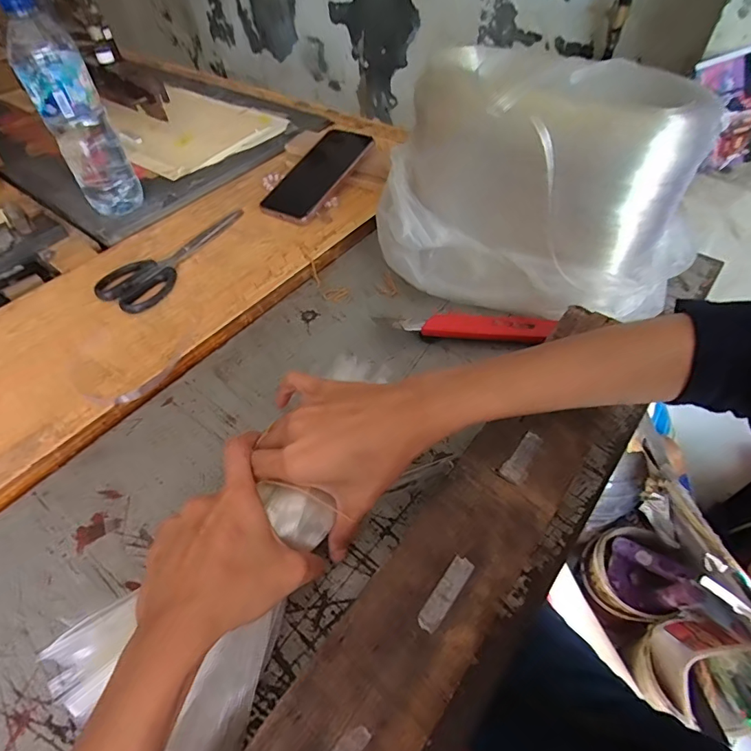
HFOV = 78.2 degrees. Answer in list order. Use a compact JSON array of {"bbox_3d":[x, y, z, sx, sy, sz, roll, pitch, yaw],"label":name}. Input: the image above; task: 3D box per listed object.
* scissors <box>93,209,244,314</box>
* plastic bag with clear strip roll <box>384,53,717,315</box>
[{"bbox_3d":[-0.229,-0.144,0.531,0.072,0.011,0.196,18,54,15],"label":"scissors"},{"bbox_3d":[0.136,-0.154,0.407,0.270,0.205,0.105,19,54,16],"label":"plastic bag with clear strip roll"}]

